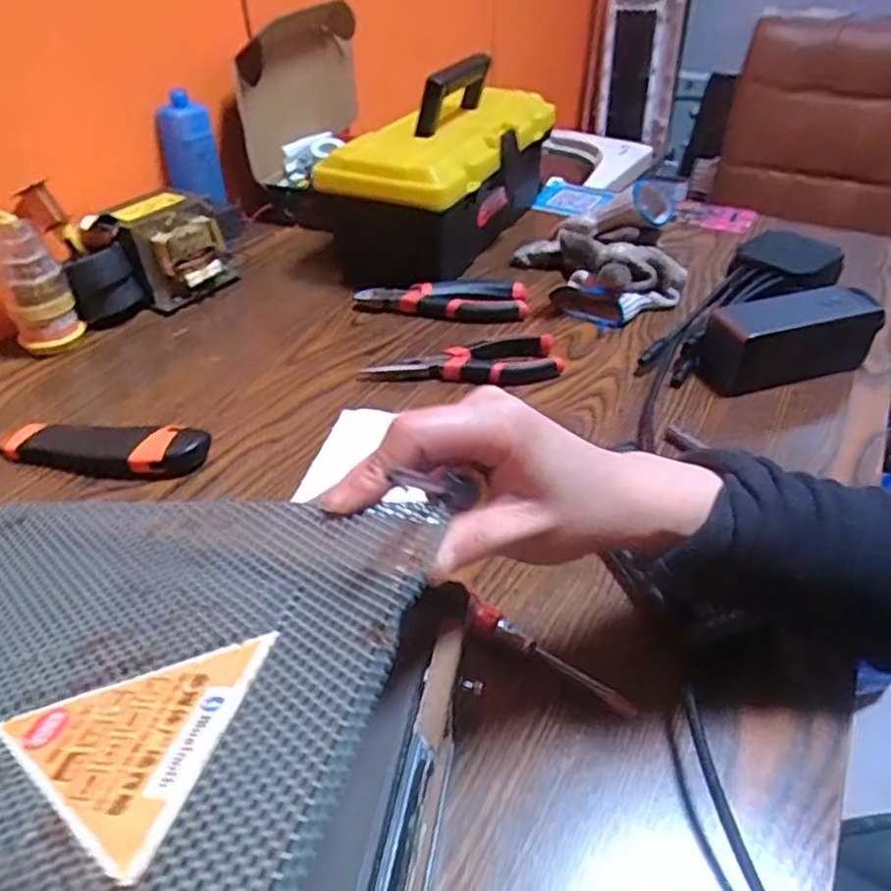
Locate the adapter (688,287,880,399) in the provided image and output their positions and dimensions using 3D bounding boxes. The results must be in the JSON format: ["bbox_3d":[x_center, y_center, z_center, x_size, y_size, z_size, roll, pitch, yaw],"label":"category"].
[{"bbox_3d":[0.285,-0.088,0.581,0.136,0.065,0.052,-10,40,-11],"label":"adapter"}]

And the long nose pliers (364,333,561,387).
[{"bbox_3d":[0.017,-0.063,0.580,0.160,0.020,0.052,-9,40,-9],"label":"long nose pliers"}]

